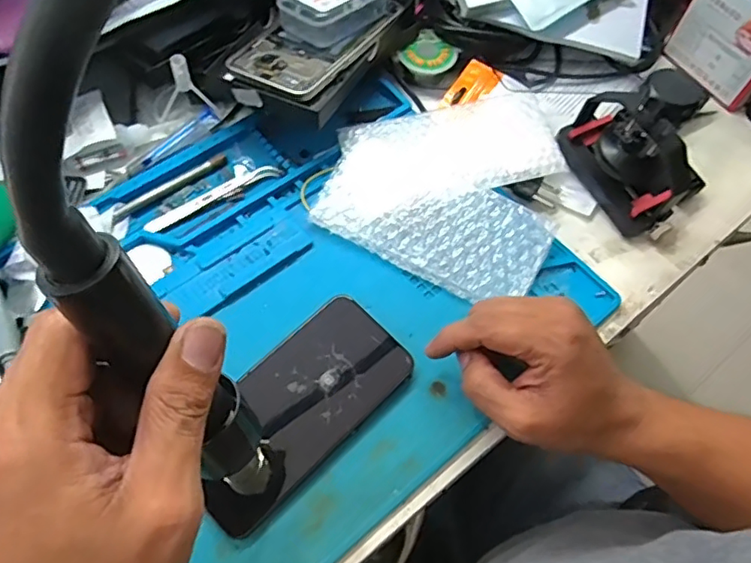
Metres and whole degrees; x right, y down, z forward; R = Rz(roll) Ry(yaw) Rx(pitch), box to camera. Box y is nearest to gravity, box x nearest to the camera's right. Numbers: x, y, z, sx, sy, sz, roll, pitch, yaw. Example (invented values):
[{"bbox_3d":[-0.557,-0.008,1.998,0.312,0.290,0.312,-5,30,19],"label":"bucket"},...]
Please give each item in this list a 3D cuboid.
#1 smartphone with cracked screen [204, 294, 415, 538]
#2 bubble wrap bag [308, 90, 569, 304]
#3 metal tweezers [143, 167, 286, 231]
[{"bbox_3d":[-0.052,0.083,0.382,0.075,0.015,0.157,41,67,16],"label":"smartphone with cracked screen"},{"bbox_3d":[0.064,-0.086,0.465,0.175,0.031,0.178,27,64,10],"label":"bubble wrap bag"},{"bbox_3d":[-0.127,-0.067,0.458,0.113,0.007,0.014,-30,68,-18],"label":"metal tweezers"}]

